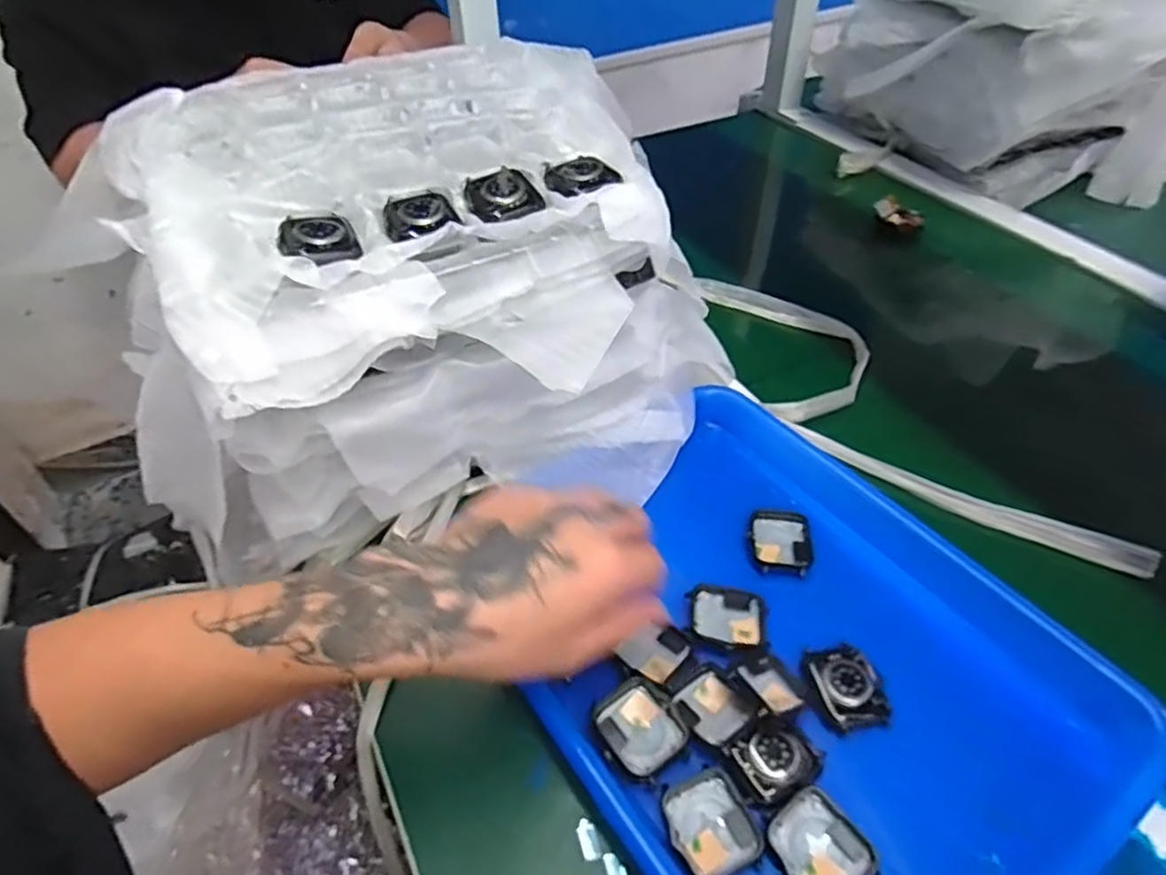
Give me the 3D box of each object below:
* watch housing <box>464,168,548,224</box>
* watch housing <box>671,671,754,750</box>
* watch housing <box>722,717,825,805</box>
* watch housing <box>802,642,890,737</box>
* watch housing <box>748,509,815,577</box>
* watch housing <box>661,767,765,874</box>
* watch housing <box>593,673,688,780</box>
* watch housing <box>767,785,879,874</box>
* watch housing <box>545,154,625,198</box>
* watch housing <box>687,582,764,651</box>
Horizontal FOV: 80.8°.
[{"bbox_3d":[-0.046,-0.137,0.389,0.039,0.009,0.045,-23,48,-19],"label":"watch housing"},{"bbox_3d":[0.068,0.141,0.358,0.033,0.010,0.036,-33,52,-26],"label":"watch housing"},{"bbox_3d":[0.095,0.159,0.339,0.040,0.010,0.034,-25,49,-20],"label":"watch housing"},{"bbox_3d":[0.142,0.134,0.369,0.034,0.012,0.046,-6,45,-3],"label":"watch housing"},{"bbox_3d":[0.126,0.067,0.436,0.039,0.008,0.046,1,45,5],"label":"watch housing"},{"bbox_3d":[0.060,0.182,0.323,0.039,0.007,0.043,-21,47,-17],"label":"watch housing"},{"bbox_3d":[0.028,0.149,0.349,0.037,0.015,0.045,-34,52,-27],"label":"watch housing"},{"bbox_3d":[0.109,0.187,0.312,0.039,0.011,0.043,-29,50,-24],"label":"watch housing"},{"bbox_3d":[-0.002,-0.153,0.401,0.038,0.007,0.048,-25,49,-20],"label":"watch housing"},{"bbox_3d":[0.084,0.105,0.399,0.044,0.010,0.037,3,45,7],"label":"watch housing"}]

